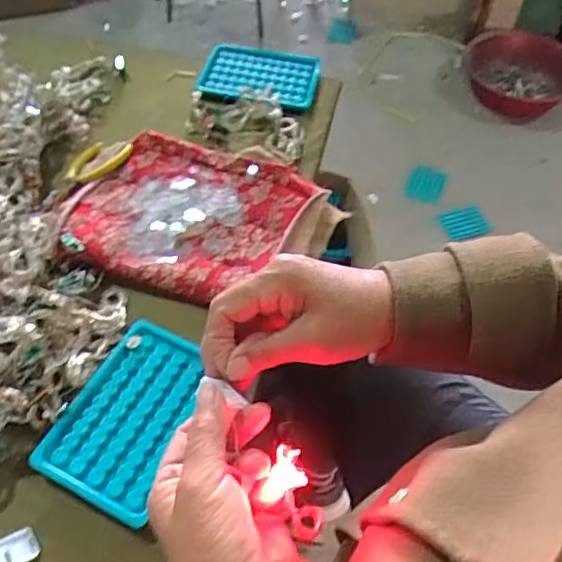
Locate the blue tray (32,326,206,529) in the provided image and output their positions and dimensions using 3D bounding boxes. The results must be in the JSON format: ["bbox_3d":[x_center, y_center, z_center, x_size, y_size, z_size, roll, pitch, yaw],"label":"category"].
[{"bbox_3d":[-0.107,0.096,0.411,0.085,0.011,0.130,23,56,12],"label":"blue tray"}]

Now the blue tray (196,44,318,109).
[{"bbox_3d":[-0.023,-0.243,0.655,0.133,0.019,0.091,9,54,3],"label":"blue tray"}]

